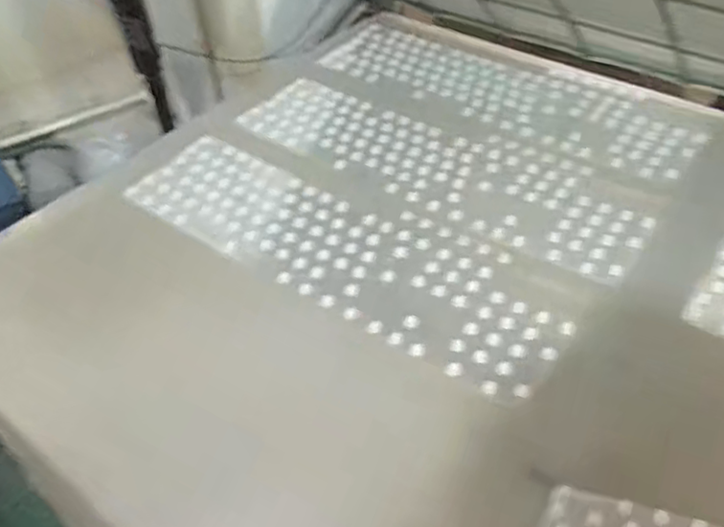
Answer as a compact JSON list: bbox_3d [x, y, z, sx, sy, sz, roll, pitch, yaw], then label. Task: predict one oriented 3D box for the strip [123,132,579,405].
[{"bbox_3d":[-0.021,-0.019,0.572,0.401,0.010,0.125,26,52,27],"label":"strip"}]

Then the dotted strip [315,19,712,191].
[{"bbox_3d":[0.146,-0.186,0.721,0.409,0.011,0.127,28,54,29],"label":"dotted strip"}]

